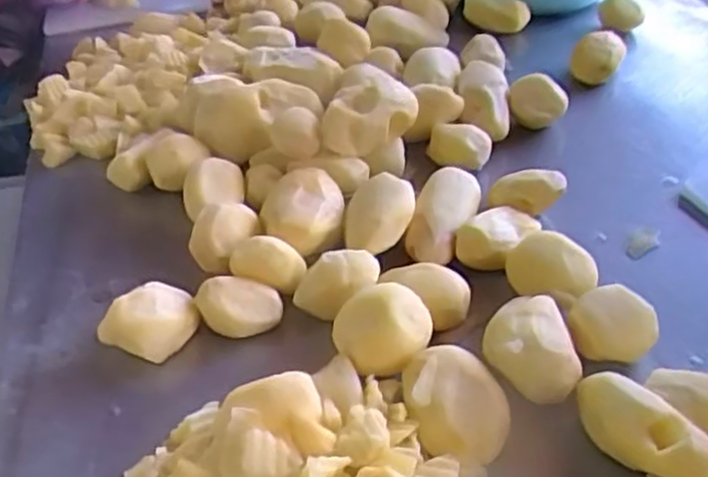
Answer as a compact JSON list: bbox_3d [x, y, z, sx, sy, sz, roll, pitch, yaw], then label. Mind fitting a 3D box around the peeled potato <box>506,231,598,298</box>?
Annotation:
[{"bbox_3d":[0.151,0.026,0.558,0.068,0.045,0.054,11,40,19],"label":"peeled potato"}]

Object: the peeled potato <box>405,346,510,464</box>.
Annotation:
[{"bbox_3d":[0.066,0.110,0.473,0.066,0.037,0.081,-2,37,3],"label":"peeled potato"}]

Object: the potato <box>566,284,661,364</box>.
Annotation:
[{"bbox_3d":[0.183,0.065,0.514,0.052,0.039,0.051,-3,37,2],"label":"potato"}]

